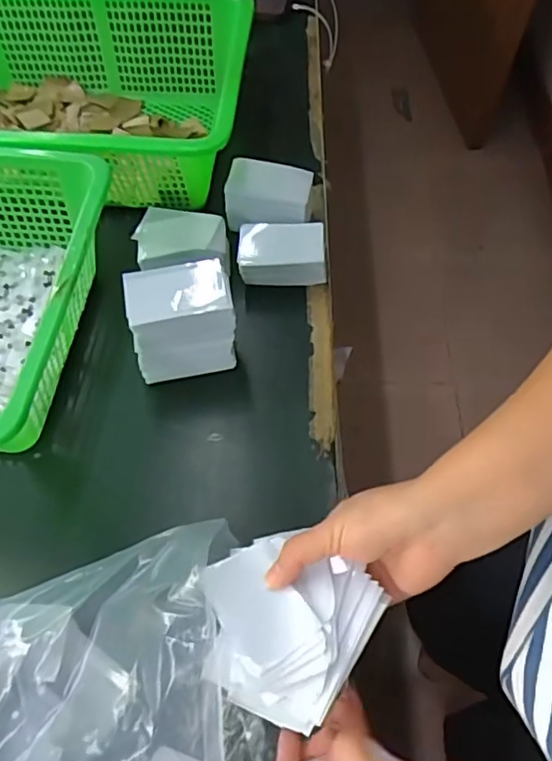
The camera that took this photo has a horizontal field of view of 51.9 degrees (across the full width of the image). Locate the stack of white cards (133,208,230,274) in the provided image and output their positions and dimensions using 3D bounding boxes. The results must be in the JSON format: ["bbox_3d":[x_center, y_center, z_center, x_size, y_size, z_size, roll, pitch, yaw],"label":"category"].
[{"bbox_3d":[-0.101,-0.147,0.618,0.098,0.049,0.076,-5,61,-2],"label":"stack of white cards"}]

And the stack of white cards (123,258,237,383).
[{"bbox_3d":[-0.086,-0.053,0.538,0.098,0.109,0.061,-11,61,-5],"label":"stack of white cards"}]

